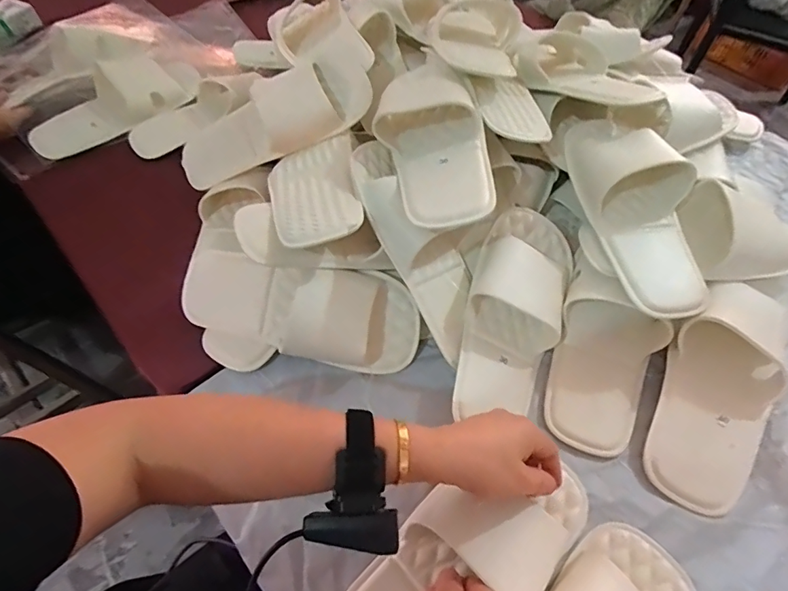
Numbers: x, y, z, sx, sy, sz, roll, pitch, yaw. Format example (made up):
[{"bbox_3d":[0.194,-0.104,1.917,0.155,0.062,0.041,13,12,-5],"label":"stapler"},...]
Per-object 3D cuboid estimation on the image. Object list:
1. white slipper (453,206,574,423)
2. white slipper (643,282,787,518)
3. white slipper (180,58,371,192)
[{"bbox_3d":[0.135,0.018,0.513,0.109,0.058,0.250,21,75,0],"label":"white slipper"},{"bbox_3d":[0.327,0.092,0.458,0.107,0.056,0.240,25,76,19],"label":"white slipper"},{"bbox_3d":[-0.166,-0.230,0.618,0.273,0.062,0.090,-23,55,10],"label":"white slipper"}]

